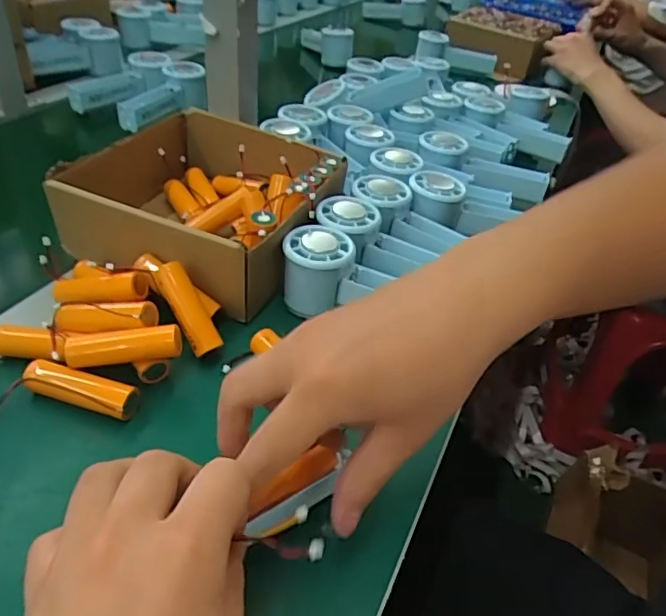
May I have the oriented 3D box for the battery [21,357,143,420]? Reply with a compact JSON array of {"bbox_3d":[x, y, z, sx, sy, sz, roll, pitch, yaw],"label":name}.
[{"bbox_3d":[-0.163,0.053,0.361,0.072,0.017,0.020,12,39,6],"label":"battery"}]

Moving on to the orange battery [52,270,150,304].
[{"bbox_3d":[-0.178,-0.013,0.420,0.078,0.018,0.022,-3,37,11],"label":"orange battery"}]

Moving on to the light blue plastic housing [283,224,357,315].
[{"bbox_3d":[-0.013,-0.030,0.452,0.055,0.052,0.058,10,39,3],"label":"light blue plastic housing"}]

